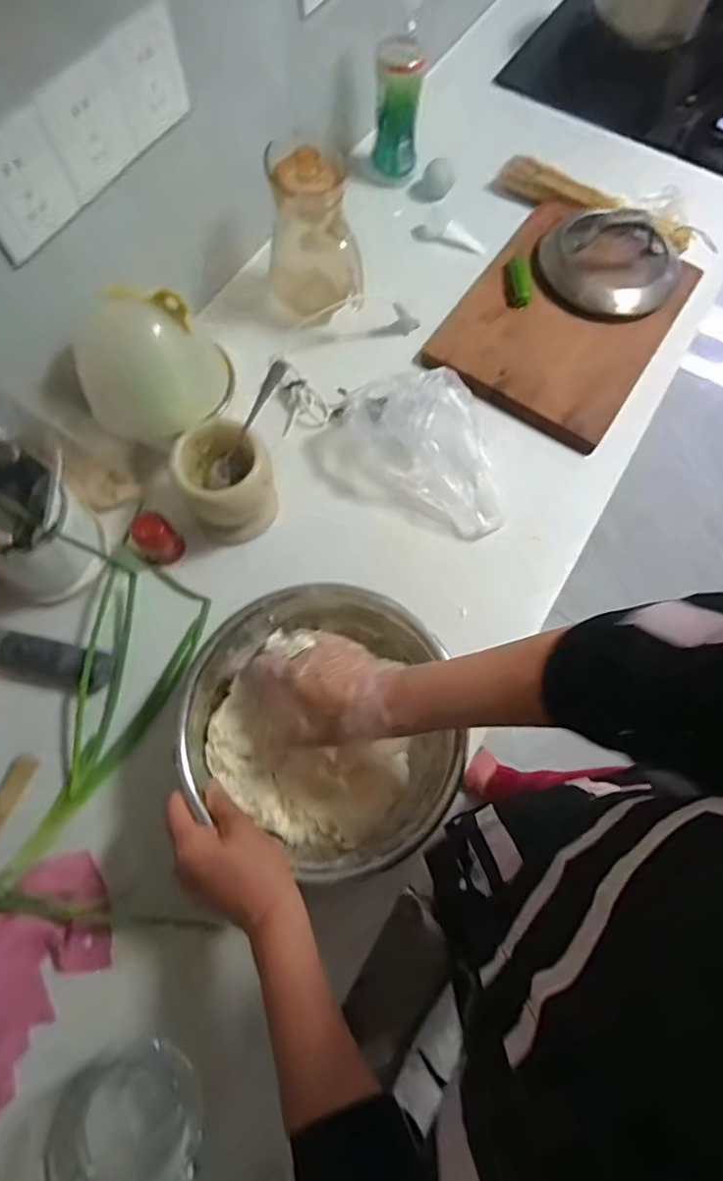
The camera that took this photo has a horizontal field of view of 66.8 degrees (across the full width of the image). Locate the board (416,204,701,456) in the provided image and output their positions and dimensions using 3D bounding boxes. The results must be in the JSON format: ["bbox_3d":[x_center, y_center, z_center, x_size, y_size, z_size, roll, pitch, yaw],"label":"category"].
[{"bbox_3d":[0.269,-0.366,0.744,0.259,0.027,0.318,33,77,7],"label":"board"}]

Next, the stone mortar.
[{"bbox_3d":[-0.144,-0.111,0.610,0.093,0.112,0.108,-27,74,-11],"label":"stone mortar"}]

